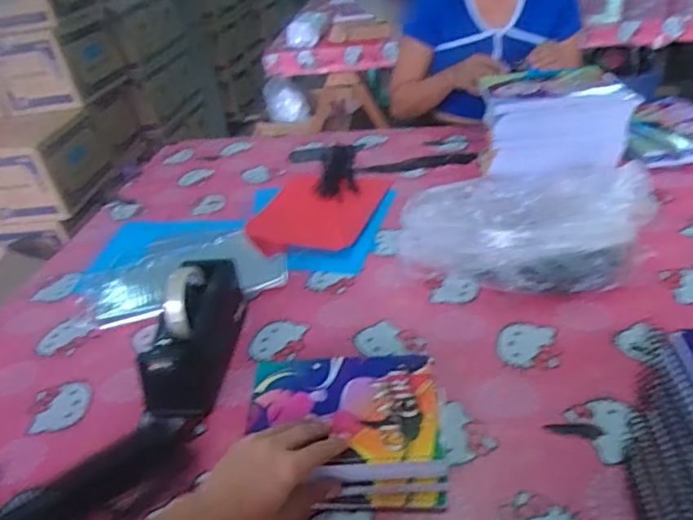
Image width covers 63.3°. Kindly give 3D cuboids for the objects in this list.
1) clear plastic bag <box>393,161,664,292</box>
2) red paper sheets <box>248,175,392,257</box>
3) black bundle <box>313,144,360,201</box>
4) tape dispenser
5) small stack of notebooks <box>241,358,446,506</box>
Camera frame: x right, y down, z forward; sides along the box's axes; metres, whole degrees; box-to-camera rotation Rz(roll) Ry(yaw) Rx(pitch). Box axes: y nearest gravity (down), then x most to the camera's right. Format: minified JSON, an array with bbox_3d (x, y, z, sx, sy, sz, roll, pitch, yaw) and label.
[{"bbox_3d":[0.246,-0.051,0.802,0.324,0.121,0.194,-3,33,8],"label":"clear plastic bag"},{"bbox_3d":[-0.055,-0.087,1.000,0.206,0.011,0.282,5,35,19],"label":"red paper sheets"},{"bbox_3d":[-0.017,-0.184,1.130,0.076,0.012,0.219,-5,33,4],"label":"black bundle"},{"bbox_3d":[-0.188,0.089,0.679,0.074,0.113,0.213,-1,34,10],"label":"tape dispenser"},{"bbox_3d":[-0.003,0.173,0.593,0.196,0.041,0.166,-5,33,5],"label":"small stack of notebooks"}]

